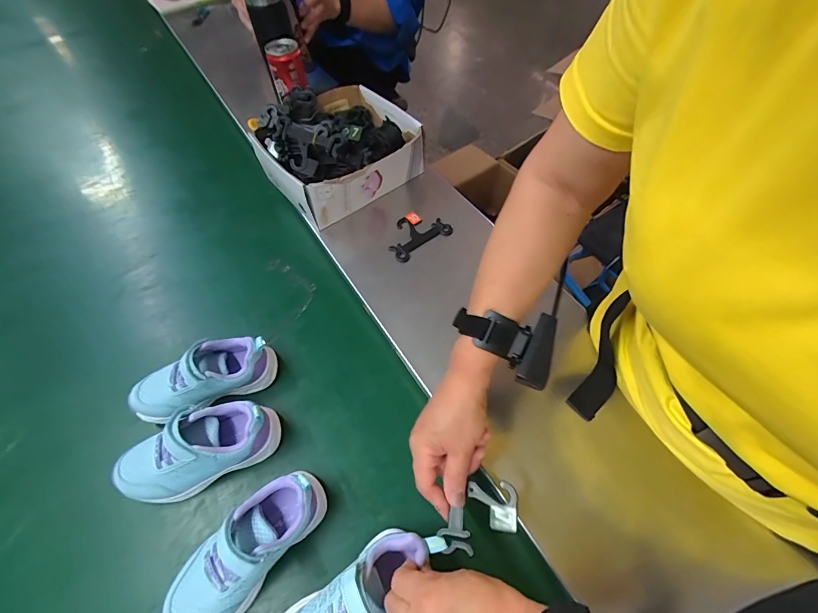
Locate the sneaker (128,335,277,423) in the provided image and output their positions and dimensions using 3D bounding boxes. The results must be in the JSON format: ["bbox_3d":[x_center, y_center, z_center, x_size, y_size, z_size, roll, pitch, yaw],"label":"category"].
[{"bbox_3d":[-0.245,0.083,0.449,0.160,0.074,0.062,-23,60,-12],"label":"sneaker"}]

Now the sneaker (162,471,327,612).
[{"bbox_3d":[-0.156,0.225,0.356,0.161,0.073,0.080,-38,64,-20],"label":"sneaker"}]

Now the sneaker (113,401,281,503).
[{"bbox_3d":[-0.228,0.151,0.405,0.161,0.070,0.069,-22,59,-11],"label":"sneaker"}]

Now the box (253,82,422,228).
[{"bbox_3d":[-0.115,-0.265,0.621,0.231,0.108,0.215,-38,66,-15],"label":"box"}]

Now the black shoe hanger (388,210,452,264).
[{"bbox_3d":[0.008,-0.114,0.584,0.100,0.013,0.069,-34,62,-18],"label":"black shoe hanger"}]

